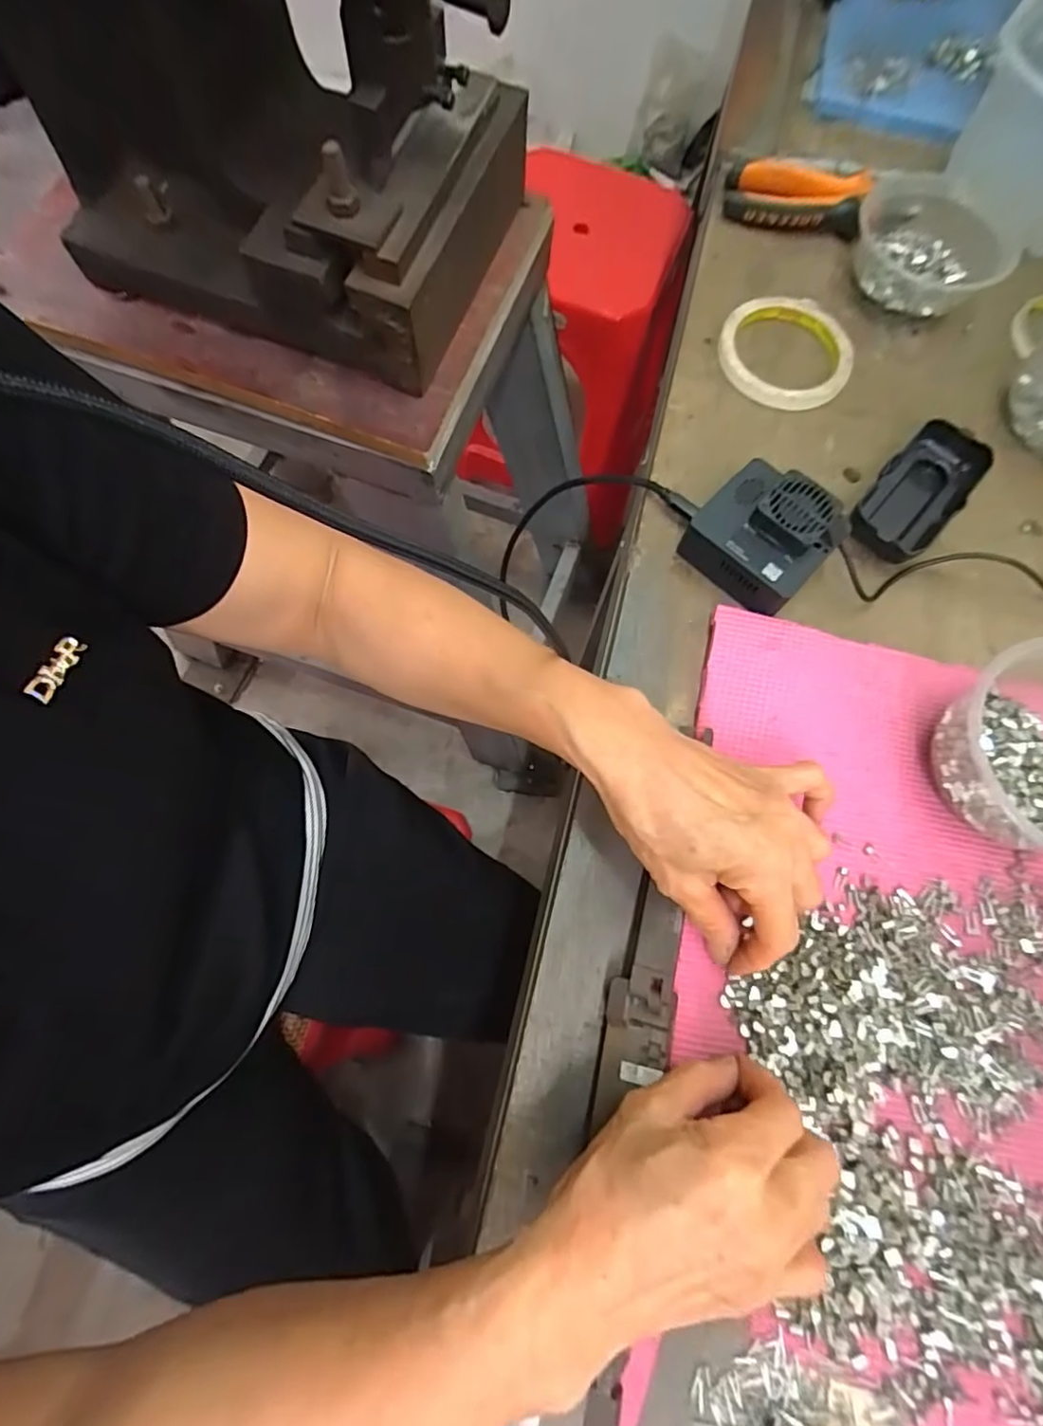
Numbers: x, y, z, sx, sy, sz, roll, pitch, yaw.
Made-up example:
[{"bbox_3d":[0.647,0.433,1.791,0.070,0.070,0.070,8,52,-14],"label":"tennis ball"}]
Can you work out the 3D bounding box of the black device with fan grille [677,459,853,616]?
[{"bbox_3d":[0.152,-0.113,0.370,0.080,0.041,0.073,43,77,11],"label":"black device with fan grille"}]

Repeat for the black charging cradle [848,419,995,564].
[{"bbox_3d":[0.268,-0.149,0.398,0.053,0.025,0.111,38,76,10],"label":"black charging cradle"}]

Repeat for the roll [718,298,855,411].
[{"bbox_3d":[0.202,-0.275,0.440,0.095,0.013,0.107,34,75,9],"label":"roll"}]

